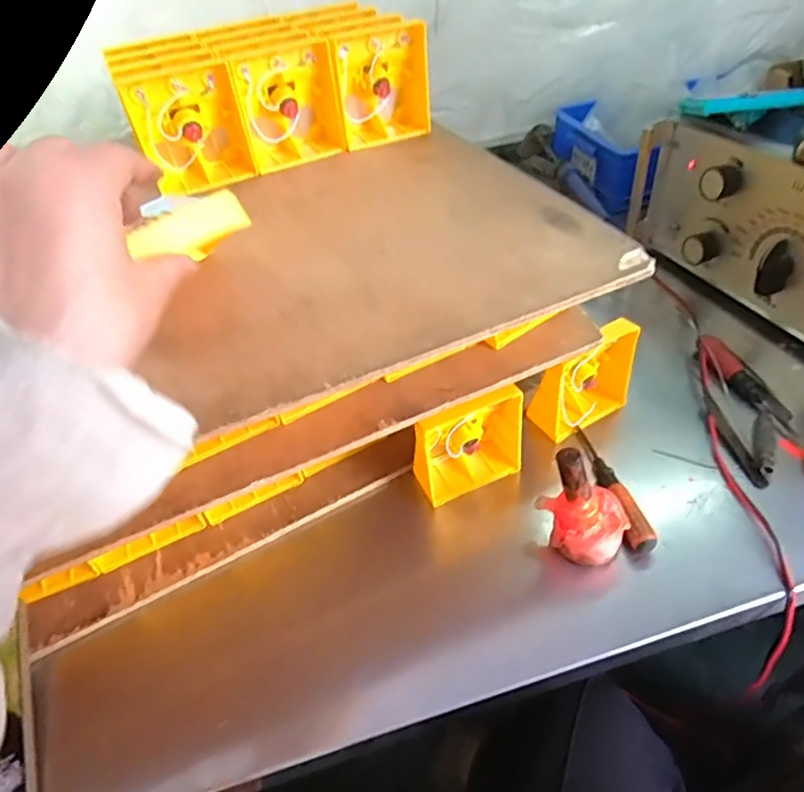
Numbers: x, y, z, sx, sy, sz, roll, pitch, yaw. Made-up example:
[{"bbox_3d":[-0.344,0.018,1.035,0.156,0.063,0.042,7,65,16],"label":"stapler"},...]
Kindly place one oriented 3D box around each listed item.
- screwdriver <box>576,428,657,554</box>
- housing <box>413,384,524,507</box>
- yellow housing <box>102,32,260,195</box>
[{"bbox_3d":[0.161,0.068,0.432,0.018,0.020,0.121,-12,44,-4],"label":"screwdriver"},{"bbox_3d":[0.052,0.029,0.439,0.097,0.091,0.047,-22,45,-15],"label":"housing"},{"bbox_3d":[-0.192,-0.244,0.476,0.083,0.088,0.147,-23,46,-15],"label":"yellow housing"}]

